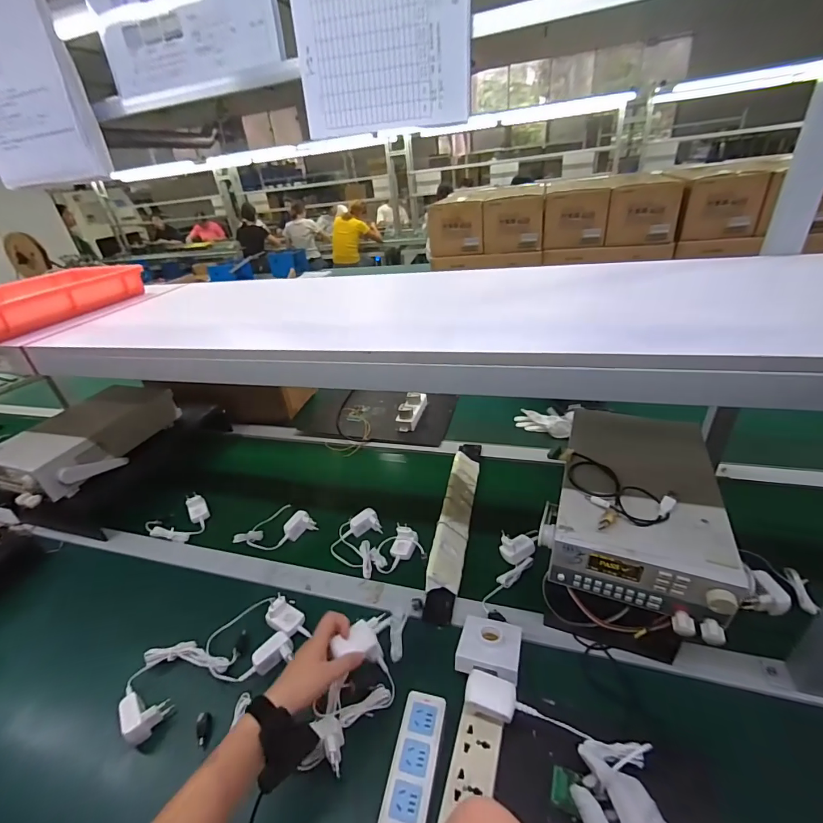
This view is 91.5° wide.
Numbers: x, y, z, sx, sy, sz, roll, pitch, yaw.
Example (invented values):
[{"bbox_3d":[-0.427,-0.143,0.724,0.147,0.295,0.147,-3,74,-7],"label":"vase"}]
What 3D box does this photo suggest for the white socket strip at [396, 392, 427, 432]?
[{"bbox_3d":[0.000,-0.009,1.201,0.057,0.057,0.167,5,34,18],"label":"white socket strip"}]

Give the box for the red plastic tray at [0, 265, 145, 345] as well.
[{"bbox_3d":[-0.790,-0.228,0.841,0.228,0.068,0.378,4,34,17],"label":"red plastic tray"}]

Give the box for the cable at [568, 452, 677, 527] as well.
[{"bbox_3d":[0.300,0.116,0.601,0.092,0.017,0.156,-31,40,-33],"label":"cable"}]

